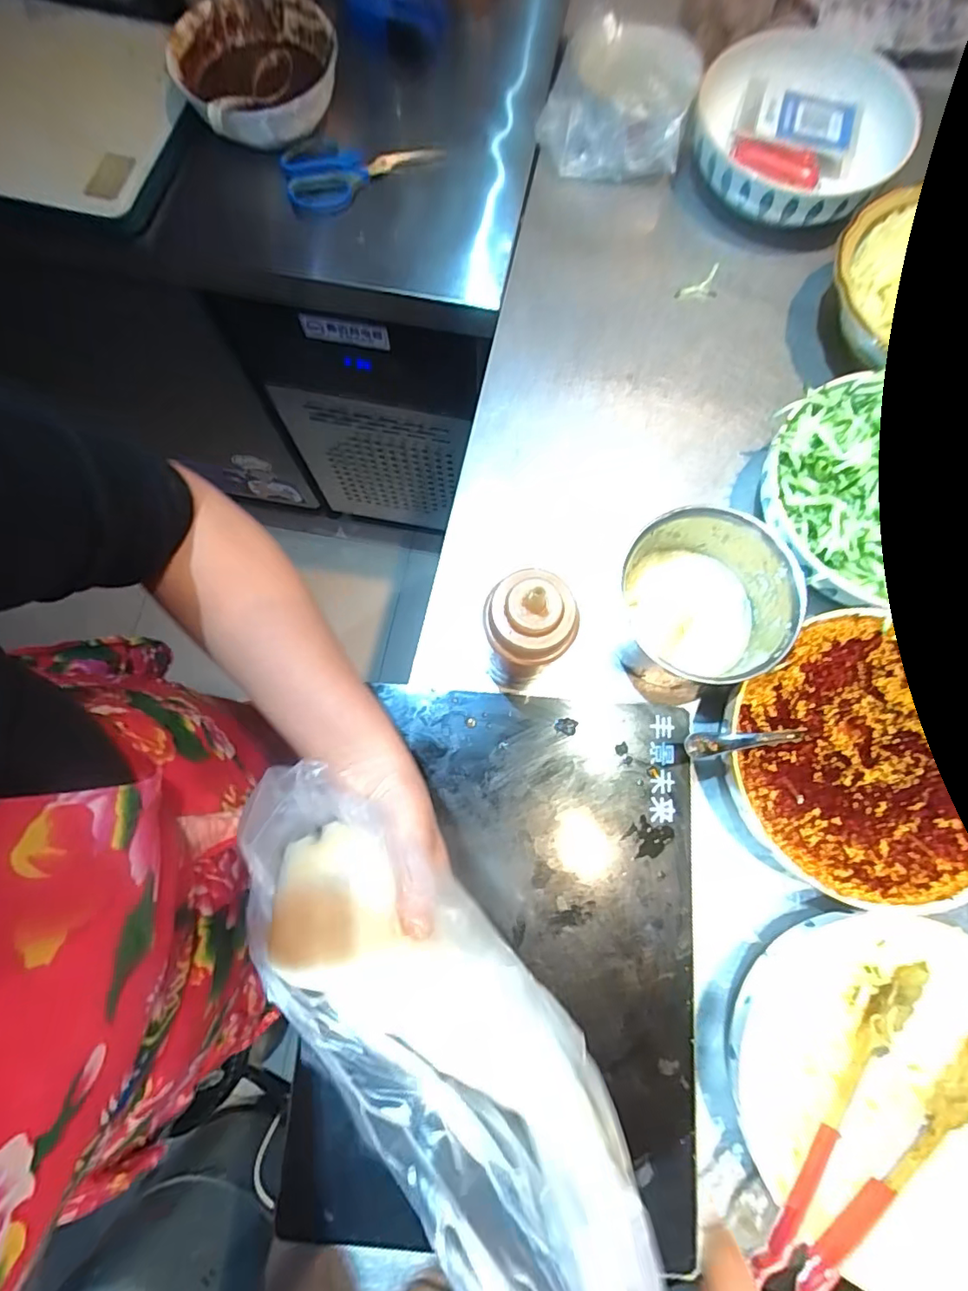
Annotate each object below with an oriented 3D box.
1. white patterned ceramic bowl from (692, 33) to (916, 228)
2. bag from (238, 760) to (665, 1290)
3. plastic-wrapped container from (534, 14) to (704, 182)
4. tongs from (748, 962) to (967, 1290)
[{"bbox_3d":[0.357,-0.579,0.645,0.231,0.064,0.243,30,76,7],"label":"white patterned ceramic bowl"},{"bbox_3d":[-0.039,0.159,0.258,0.094,0.063,0.257,-44,60,-12],"label":"bag"},{"bbox_3d":[0.148,-0.605,0.620,0.156,0.073,0.142,0,74,-1],"label":"plastic-wrapped container"},{"bbox_3d":[0.255,0.331,0.371,0.069,0.033,0.226,41,81,9],"label":"tongs"}]

